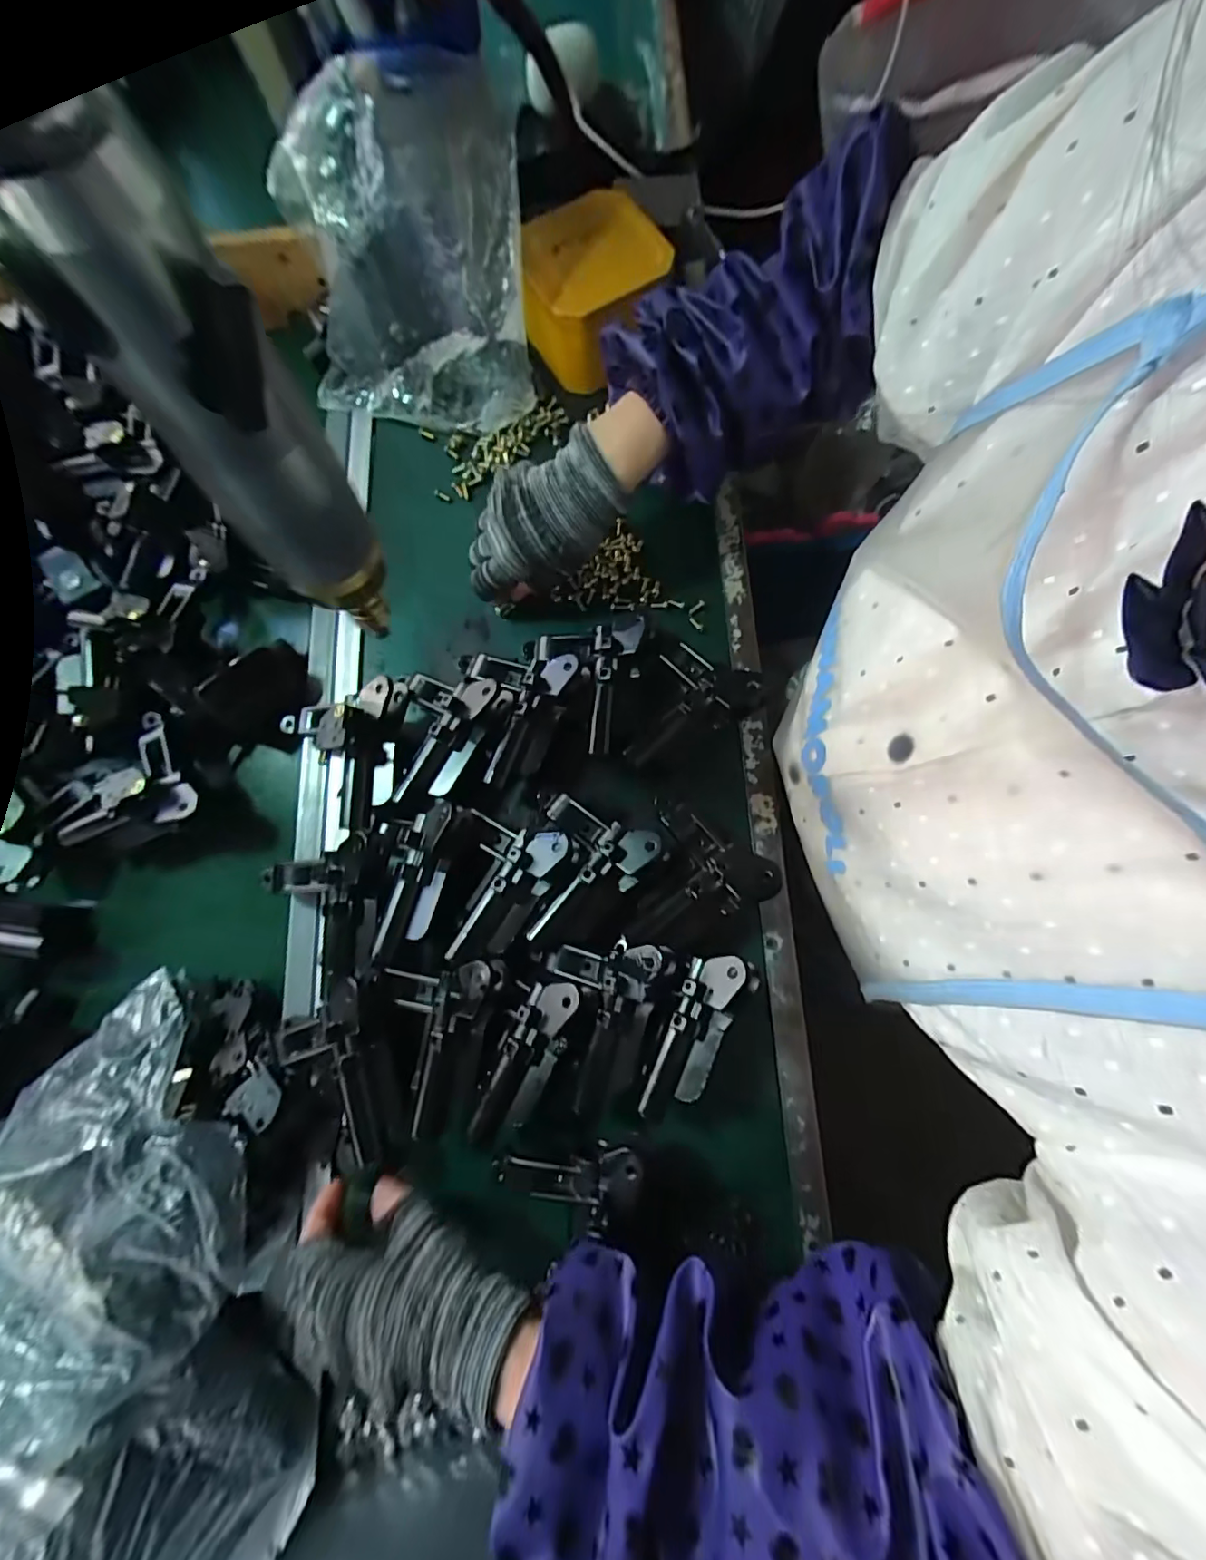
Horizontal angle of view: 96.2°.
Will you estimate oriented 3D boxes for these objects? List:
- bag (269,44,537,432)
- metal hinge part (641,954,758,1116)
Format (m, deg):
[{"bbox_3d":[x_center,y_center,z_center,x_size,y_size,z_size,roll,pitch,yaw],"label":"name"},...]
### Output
[{"bbox_3d":[-0.140,-0.355,0.379,0.172,0.146,0.132,-2,77,1],"label":"bag"},{"bbox_3d":[0.049,0.137,0.291,0.032,0.017,0.092,29,80,8],"label":"metal hinge part"}]

